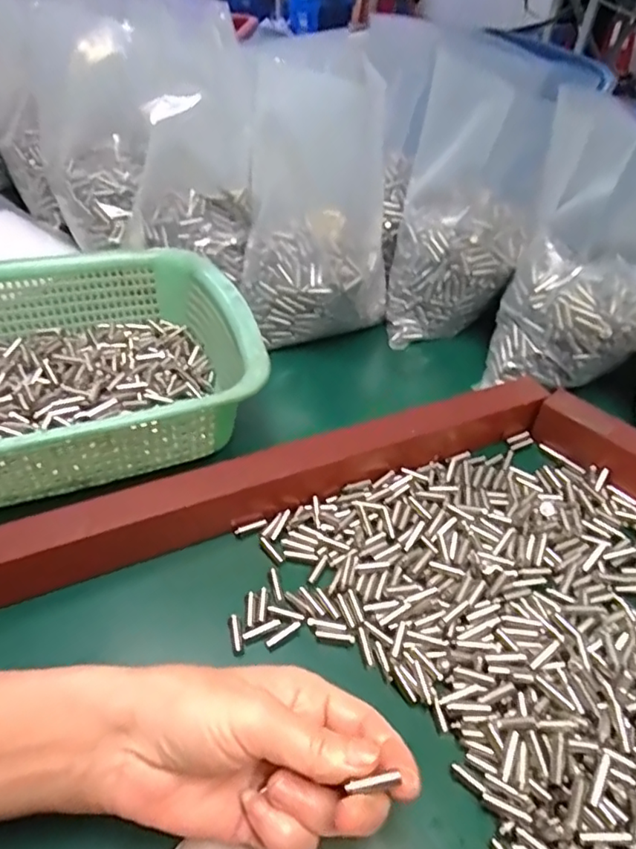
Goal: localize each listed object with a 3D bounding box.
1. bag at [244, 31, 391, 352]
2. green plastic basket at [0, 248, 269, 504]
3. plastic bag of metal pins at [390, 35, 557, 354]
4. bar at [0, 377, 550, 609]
[{"bbox_3d":[-0.002,-0.196,0.492,0.127,0.199,0.158,-2,44,-5],"label":"bag"},{"bbox_3d":[-0.198,-0.041,0.398,0.293,0.077,0.221,-16,47,-19],"label":"green plastic basket"},{"bbox_3d":[0.130,-0.184,0.498,0.117,0.240,0.072,18,14,15],"label":"plastic bag of metal pins"},{"bbox_3d":[-0.016,0.031,0.362,0.383,0.038,0.025,-16,47,-18],"label":"bar"}]

